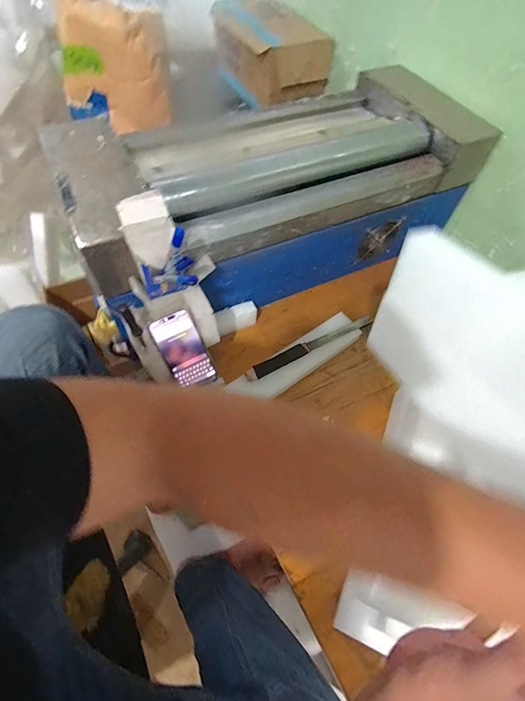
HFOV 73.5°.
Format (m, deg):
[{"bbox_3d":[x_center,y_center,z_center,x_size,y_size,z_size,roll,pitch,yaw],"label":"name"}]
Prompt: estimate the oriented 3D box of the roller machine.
[{"bbox_3d":[0.029,-0.350,0.795,0.851,0.283,0.419,-29,64,-20],"label":"roller machine"}]

